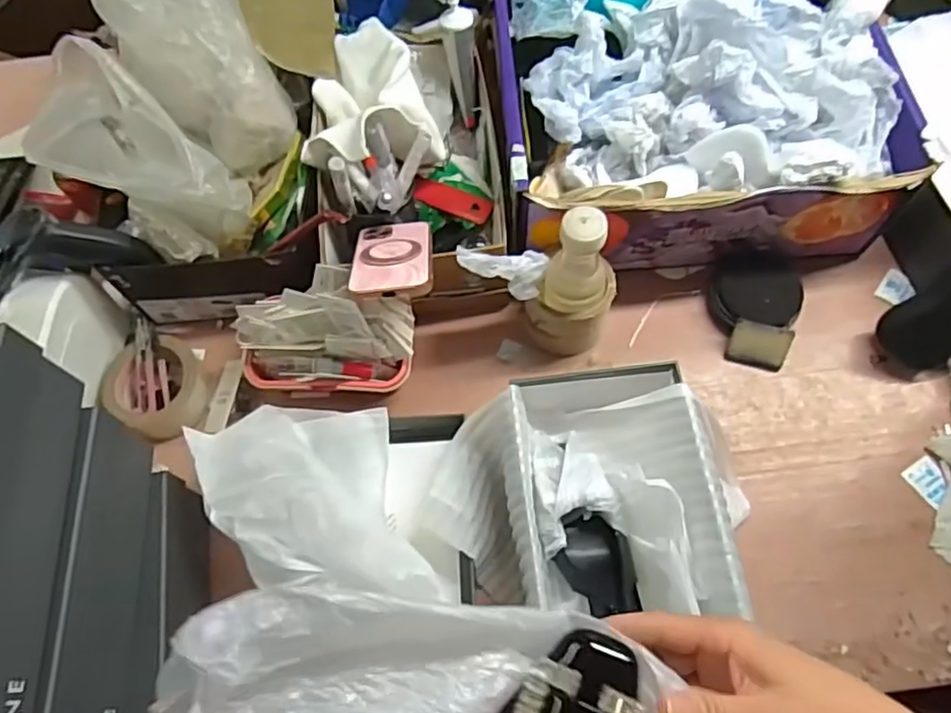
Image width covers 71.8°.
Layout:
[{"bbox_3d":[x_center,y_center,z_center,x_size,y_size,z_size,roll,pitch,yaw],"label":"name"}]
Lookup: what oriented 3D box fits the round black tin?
[{"bbox_3d":[0.301,-0.069,0.707,0.093,0.040,0.086,2,65,3],"label":"round black tin"}]

